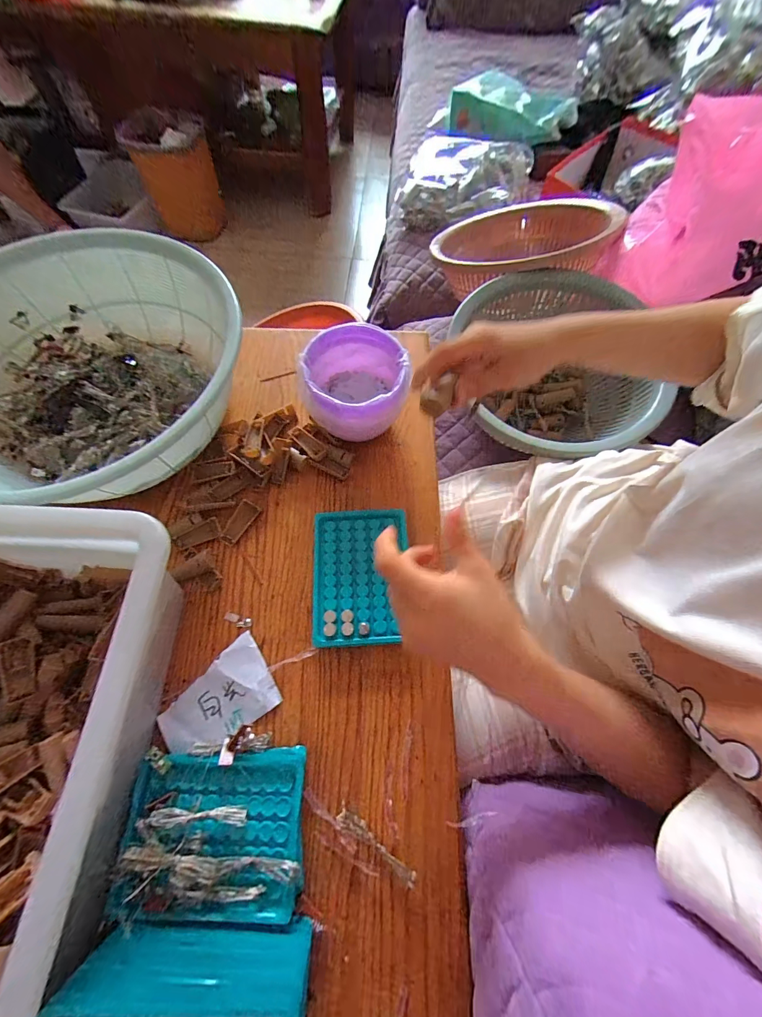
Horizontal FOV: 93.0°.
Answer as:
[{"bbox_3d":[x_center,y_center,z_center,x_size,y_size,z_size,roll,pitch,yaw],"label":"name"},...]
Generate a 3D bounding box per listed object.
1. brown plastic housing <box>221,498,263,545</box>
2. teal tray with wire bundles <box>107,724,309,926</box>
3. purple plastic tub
[{"bbox_3d":[-0.153,0.015,0.390,0.022,0.004,0.050,35,71,-4],"label":"brown plastic housing"},{"bbox_3d":[-0.123,0.236,0.268,0.128,0.039,0.106,-1,66,-2],"label":"teal tray with wire bundles"},{"bbox_3d":[-0.027,-0.133,0.412,0.107,0.088,0.108,1,66,-1],"label":"purple plastic tub"}]

